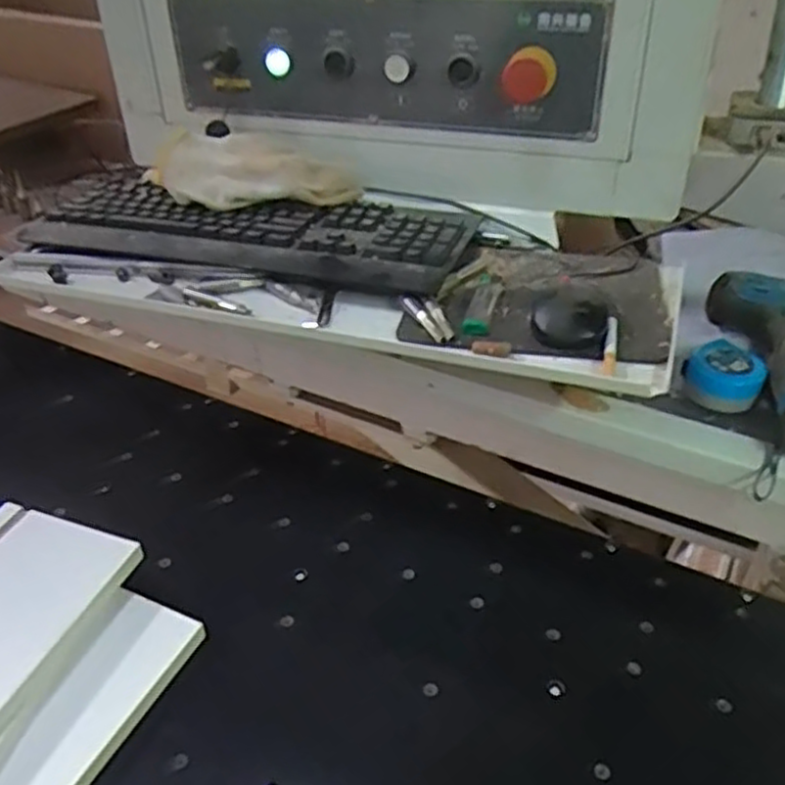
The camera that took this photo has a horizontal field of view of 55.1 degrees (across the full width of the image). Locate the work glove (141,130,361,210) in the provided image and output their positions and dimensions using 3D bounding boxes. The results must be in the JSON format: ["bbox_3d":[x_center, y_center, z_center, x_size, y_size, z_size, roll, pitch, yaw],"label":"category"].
[{"bbox_3d":[-0.156,-0.221,0.773,0.239,0.059,0.078,3,37,4],"label":"work glove"}]

